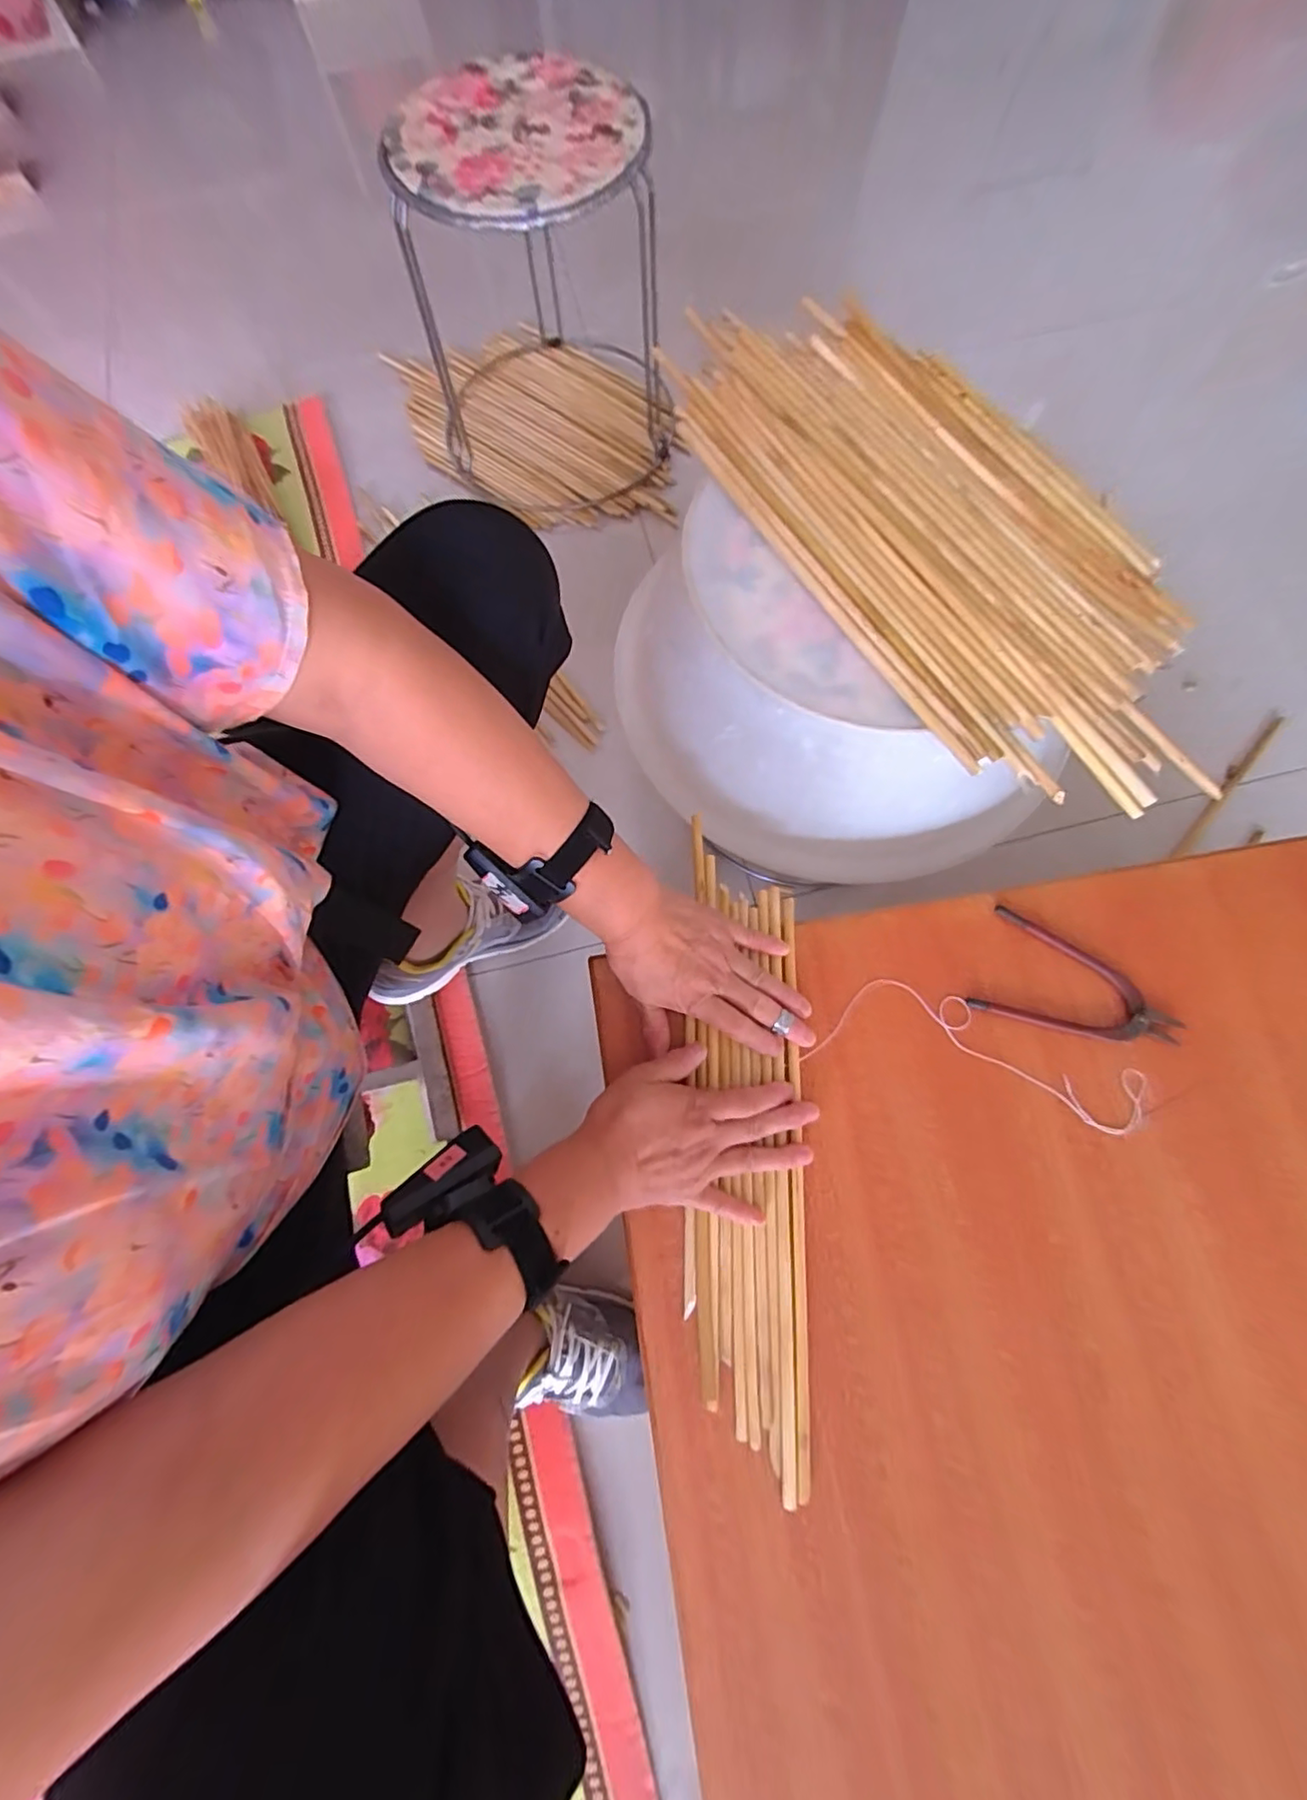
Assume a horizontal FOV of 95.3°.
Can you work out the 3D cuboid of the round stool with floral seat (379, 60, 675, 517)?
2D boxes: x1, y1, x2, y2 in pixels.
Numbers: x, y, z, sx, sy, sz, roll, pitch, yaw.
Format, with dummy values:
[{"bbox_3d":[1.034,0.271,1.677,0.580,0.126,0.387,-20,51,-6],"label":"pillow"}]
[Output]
[{"bbox_3d":[-0.146,-0.814,0.802,0.299,0.329,0.371,0,74,2],"label":"round stool with floral seat"}]

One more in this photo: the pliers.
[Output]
[{"bbox_3d":[0.323,0.074,0.454,0.144,0.008,0.084,27,77,9],"label":"pliers"}]

